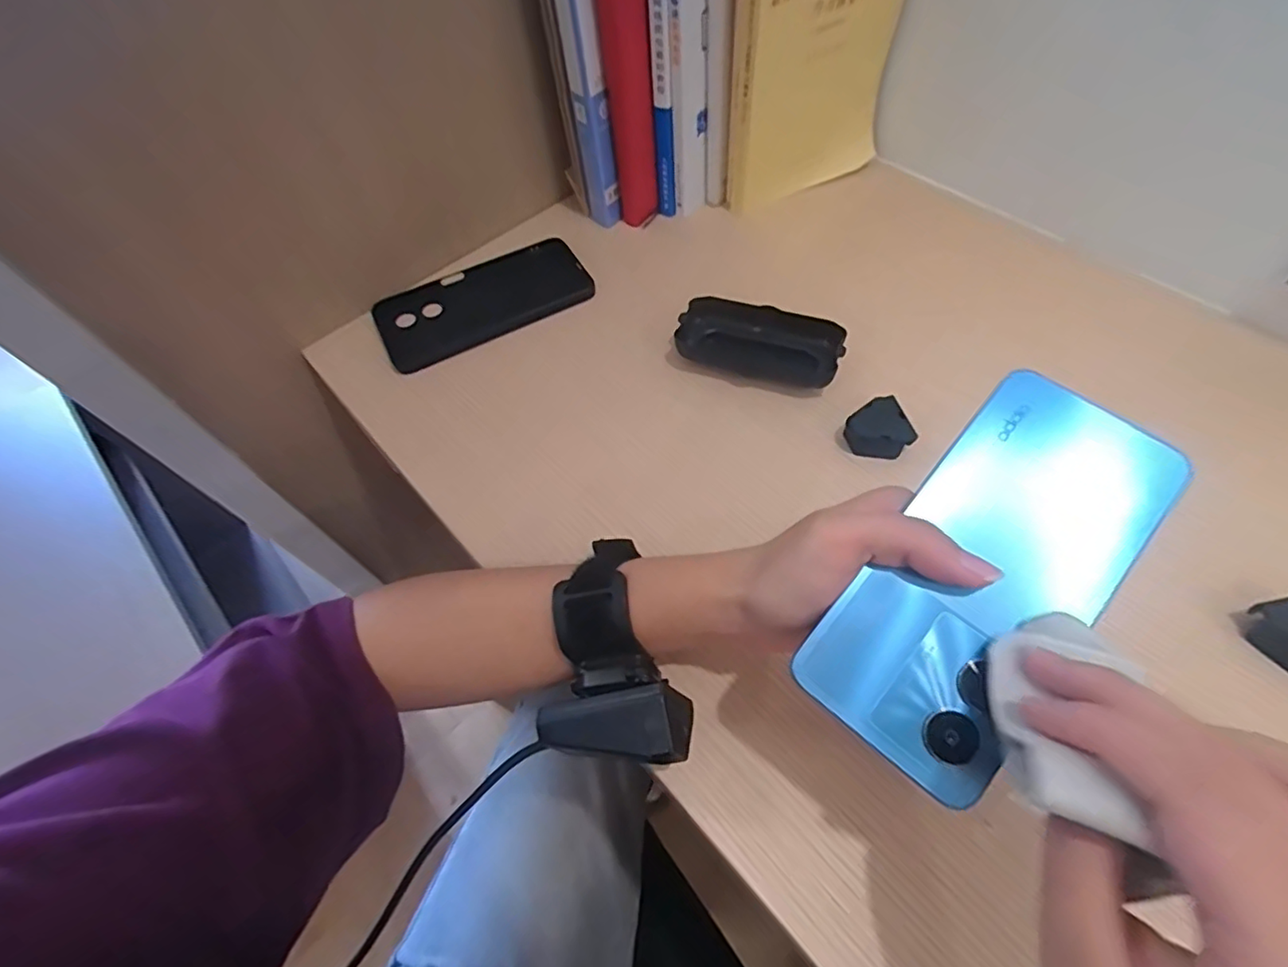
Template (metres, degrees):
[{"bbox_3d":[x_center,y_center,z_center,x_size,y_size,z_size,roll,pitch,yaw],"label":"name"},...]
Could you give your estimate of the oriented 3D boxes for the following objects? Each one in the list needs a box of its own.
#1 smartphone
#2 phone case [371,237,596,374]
[{"bbox_3d":[0.132,0.032,0.221,0.073,0.012,0.160,38,80,23],"label":"smartphone"},{"bbox_3d":[-0.126,-0.144,0.464,0.165,0.016,0.080,-27,61,-12],"label":"phone case"}]

